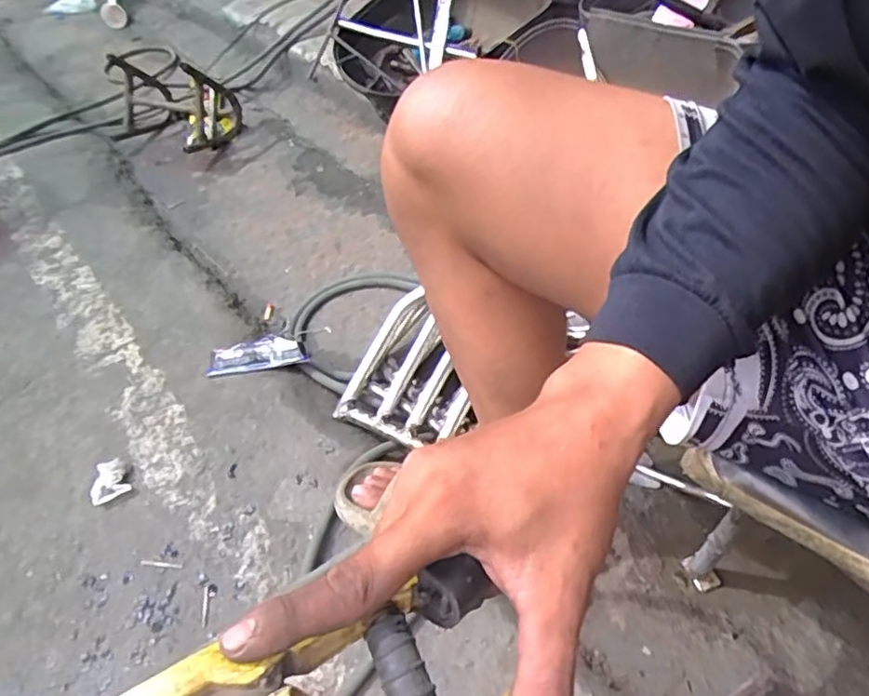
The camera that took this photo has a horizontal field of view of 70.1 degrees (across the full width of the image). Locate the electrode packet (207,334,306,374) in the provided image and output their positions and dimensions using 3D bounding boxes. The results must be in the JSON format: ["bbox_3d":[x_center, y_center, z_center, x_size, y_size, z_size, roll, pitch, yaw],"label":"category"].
[{"bbox_3d":[-0.276,0.013,0.969,0.158,0.038,0.052,-8,48,3],"label":"electrode packet"}]

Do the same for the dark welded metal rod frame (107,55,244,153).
[{"bbox_3d":[-0.681,-0.630,1.574,0.345,0.175,0.225,17,55,24],"label":"dark welded metal rod frame"}]

